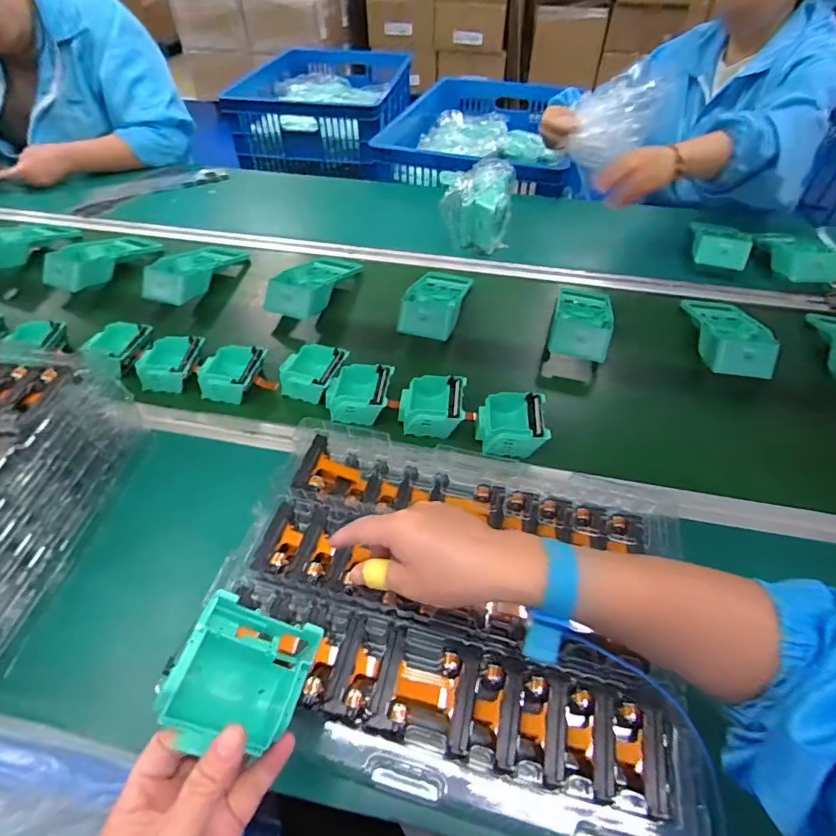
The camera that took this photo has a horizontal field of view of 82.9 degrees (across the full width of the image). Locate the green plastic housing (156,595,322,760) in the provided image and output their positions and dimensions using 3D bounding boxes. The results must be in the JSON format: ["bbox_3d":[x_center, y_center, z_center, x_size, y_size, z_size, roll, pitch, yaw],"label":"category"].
[{"bbox_3d":[-0.102,0.151,0.278,0.070,0.029,0.072,41,47,-23],"label":"green plastic housing"}]

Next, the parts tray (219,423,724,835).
[{"bbox_3d":[0.034,0.150,0.408,0.381,0.033,0.283,11,50,10],"label":"parts tray"}]

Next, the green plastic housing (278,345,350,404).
[{"bbox_3d":[-0.141,-0.061,0.638,0.076,0.039,0.073,15,51,12],"label":"green plastic housing"}]

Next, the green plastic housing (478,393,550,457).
[{"bbox_3d":[0.115,0.008,0.579,0.089,0.038,0.080,3,49,2],"label":"green plastic housing"}]

